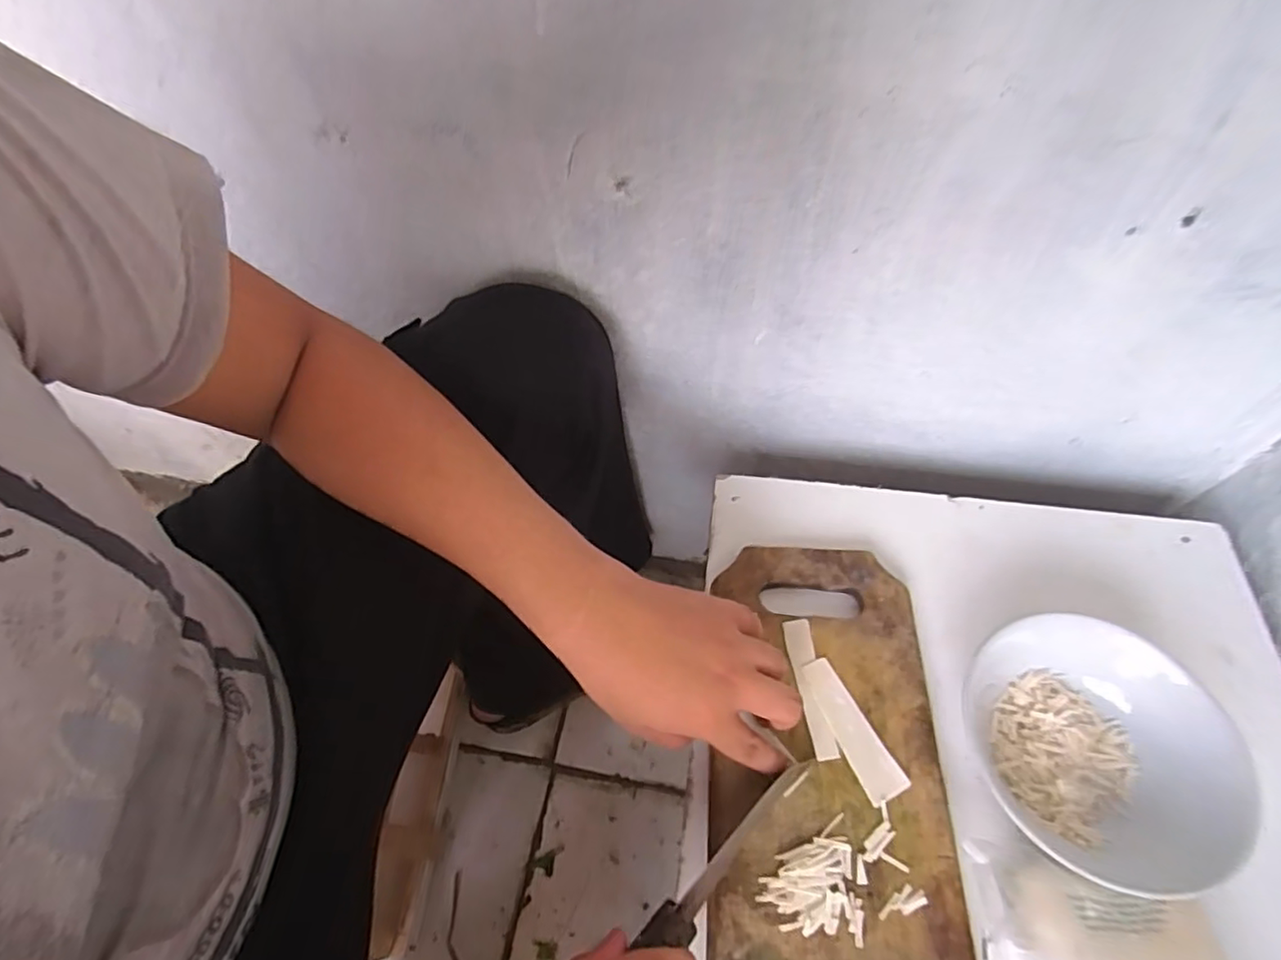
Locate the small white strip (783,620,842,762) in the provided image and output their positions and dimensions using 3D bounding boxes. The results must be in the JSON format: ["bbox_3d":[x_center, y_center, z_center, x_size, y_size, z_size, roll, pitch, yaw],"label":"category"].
[{"bbox_3d":[0.121,0.148,0.431,0.019,0.004,0.096,-5,58,-2],"label":"small white strip"}]

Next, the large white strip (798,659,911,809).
[{"bbox_3d":[0.146,0.171,0.418,0.029,0.004,0.095,-20,58,-12],"label":"large white strip"}]

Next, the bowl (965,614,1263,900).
[{"bbox_3d":[0.298,0.168,0.382,0.143,0.068,0.159,2,56,3],"label":"bowl"}]

